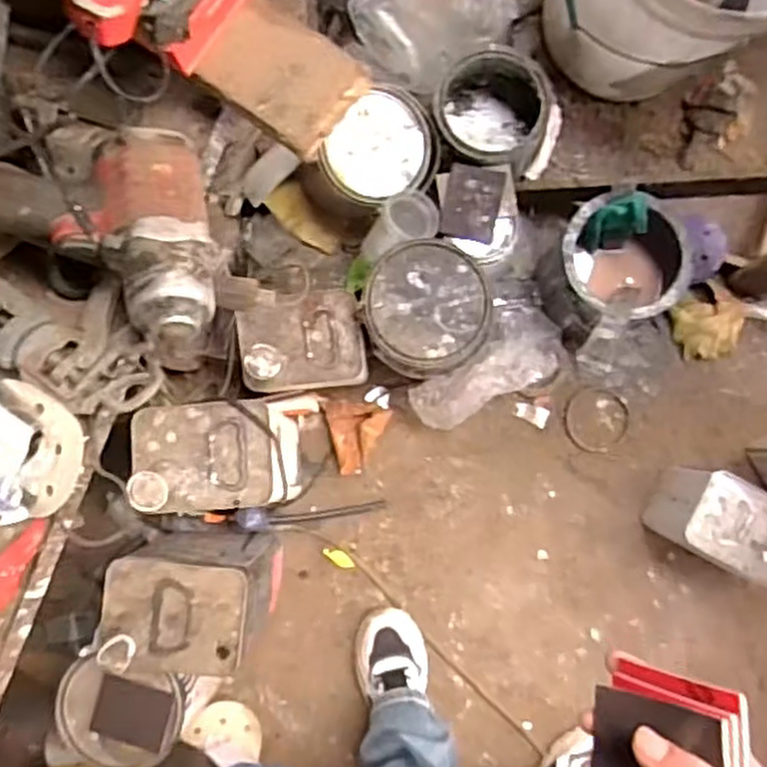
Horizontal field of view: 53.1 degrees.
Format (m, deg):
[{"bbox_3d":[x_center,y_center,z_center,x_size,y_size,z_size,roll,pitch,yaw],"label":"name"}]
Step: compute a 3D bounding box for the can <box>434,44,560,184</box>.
[{"bbox_3d":[0.165,-0.380,1.116,0.178,0.159,0.175,0,87,0],"label":"can"}]

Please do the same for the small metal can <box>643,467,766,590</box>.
[{"bbox_3d":[0.472,0.194,1.053,0.178,0.211,0.112,29,87,2],"label":"small metal can"}]

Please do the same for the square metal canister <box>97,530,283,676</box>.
[{"bbox_3d":[-0.235,0.273,1.014,0.176,0.286,0.133,10,87,1],"label":"square metal canister"}]

